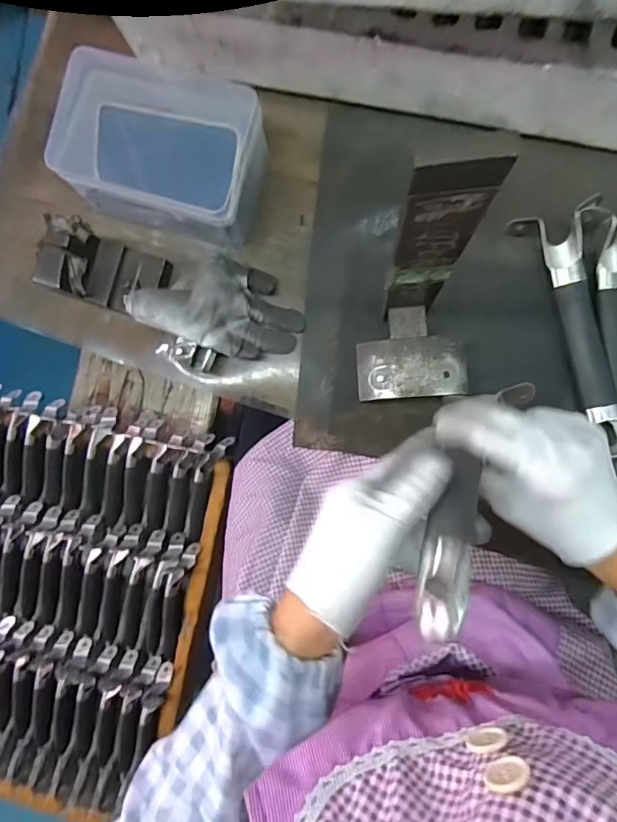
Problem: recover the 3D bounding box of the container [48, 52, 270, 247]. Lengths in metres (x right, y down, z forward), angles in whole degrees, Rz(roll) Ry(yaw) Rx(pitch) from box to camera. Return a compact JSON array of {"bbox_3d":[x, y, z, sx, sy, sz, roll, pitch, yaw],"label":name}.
[{"bbox_3d":[-0.135,-0.242,0.463,0.181,0.082,0.117,19,89,8],"label":"container"}]

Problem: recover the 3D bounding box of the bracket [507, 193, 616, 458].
[{"bbox_3d":[0.231,-0.069,0.424,0.062,0.033,0.210,-11,85,6],"label":"bracket"}]

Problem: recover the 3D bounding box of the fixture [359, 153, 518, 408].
[{"bbox_3d":[0.075,-0.056,0.316,0.087,0.220,0.074,-3,86,7],"label":"fixture"}]

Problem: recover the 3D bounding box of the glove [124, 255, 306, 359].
[{"bbox_3d":[-0.078,-0.099,0.453,0.137,0.073,0.089,21,89,8],"label":"glove"}]

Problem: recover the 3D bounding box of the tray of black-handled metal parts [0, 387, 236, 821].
[{"bbox_3d":[-0.426,0.269,0.749,0.545,0.063,0.575,11,88,8],"label":"tray of black-handled metal parts"}]

